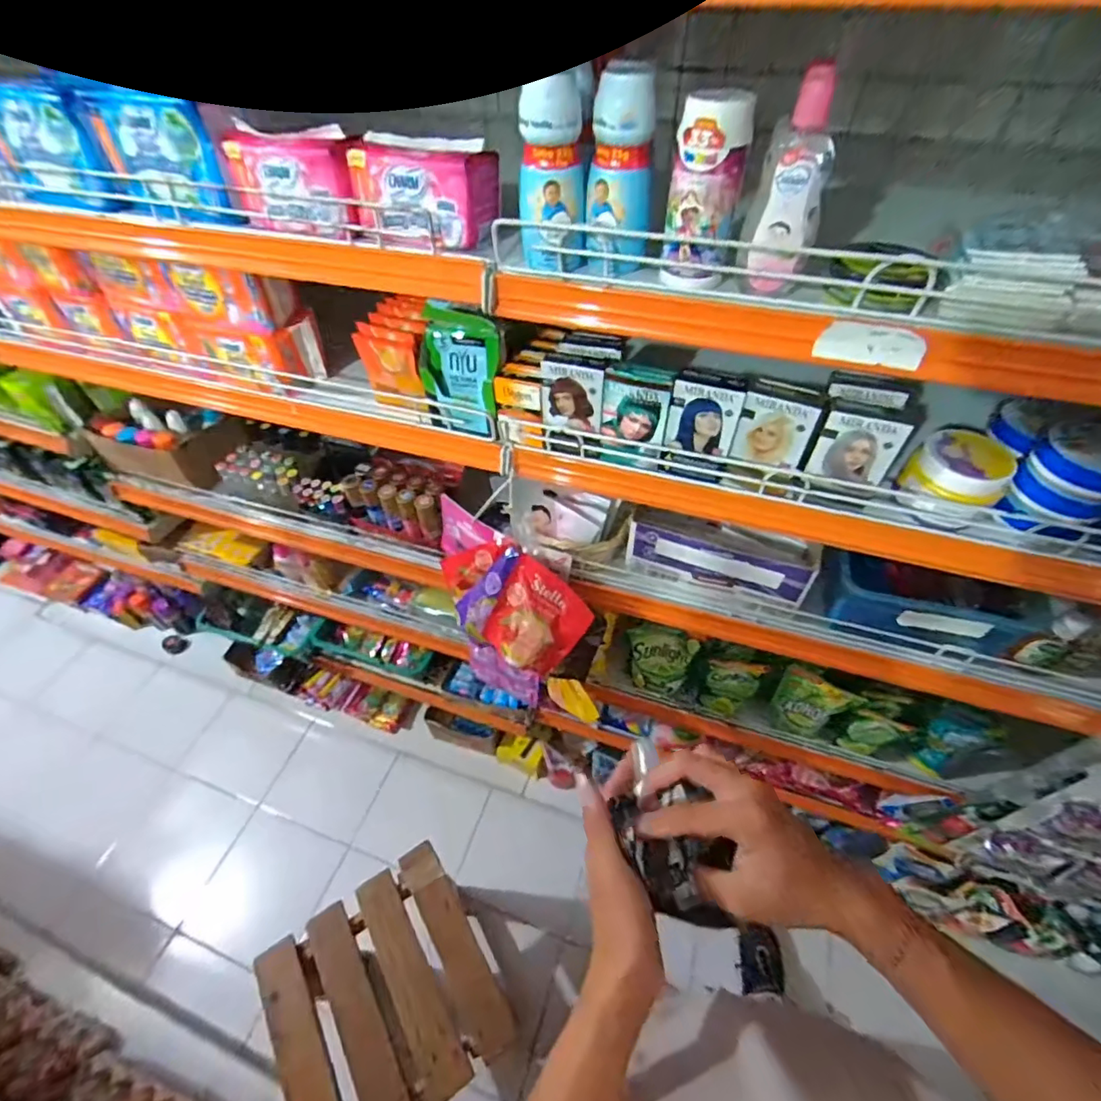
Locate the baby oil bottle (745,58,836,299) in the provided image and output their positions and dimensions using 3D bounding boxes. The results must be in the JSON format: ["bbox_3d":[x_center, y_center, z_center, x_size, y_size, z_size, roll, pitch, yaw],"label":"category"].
[{"bbox_3d":[0.170,-0.251,0.368,0.045,0.126,0.027,19,54,16],"label":"baby oil bottle"}]

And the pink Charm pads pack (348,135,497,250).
[{"bbox_3d":[-0.113,-0.327,0.471,0.113,0.074,0.066,19,54,16],"label":"pink Charm pads pack"}]

